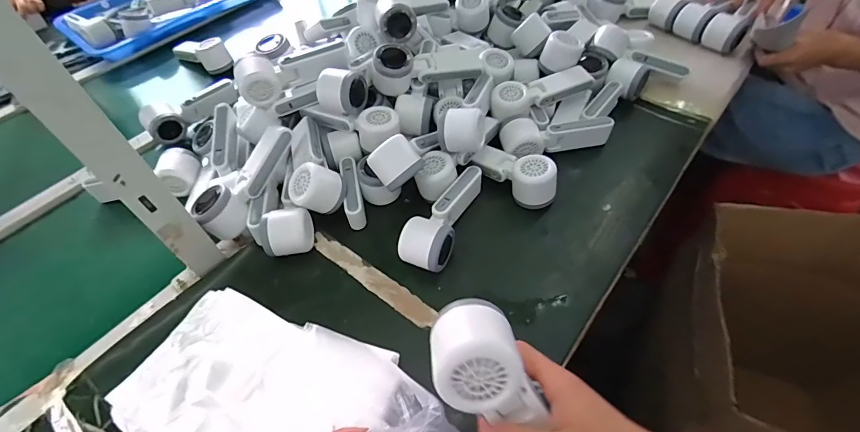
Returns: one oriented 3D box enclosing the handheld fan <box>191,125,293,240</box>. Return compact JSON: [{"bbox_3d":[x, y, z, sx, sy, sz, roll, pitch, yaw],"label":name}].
[{"bbox_3d":[-0.241,-0.048,0.552,0.052,0.060,0.164,28,76,22],"label":"handheld fan"}]

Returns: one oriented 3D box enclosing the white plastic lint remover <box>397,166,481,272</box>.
[{"bbox_3d":[0.015,-0.001,0.543,0.058,0.050,0.163,16,54,17],"label":"white plastic lint remover"}]

